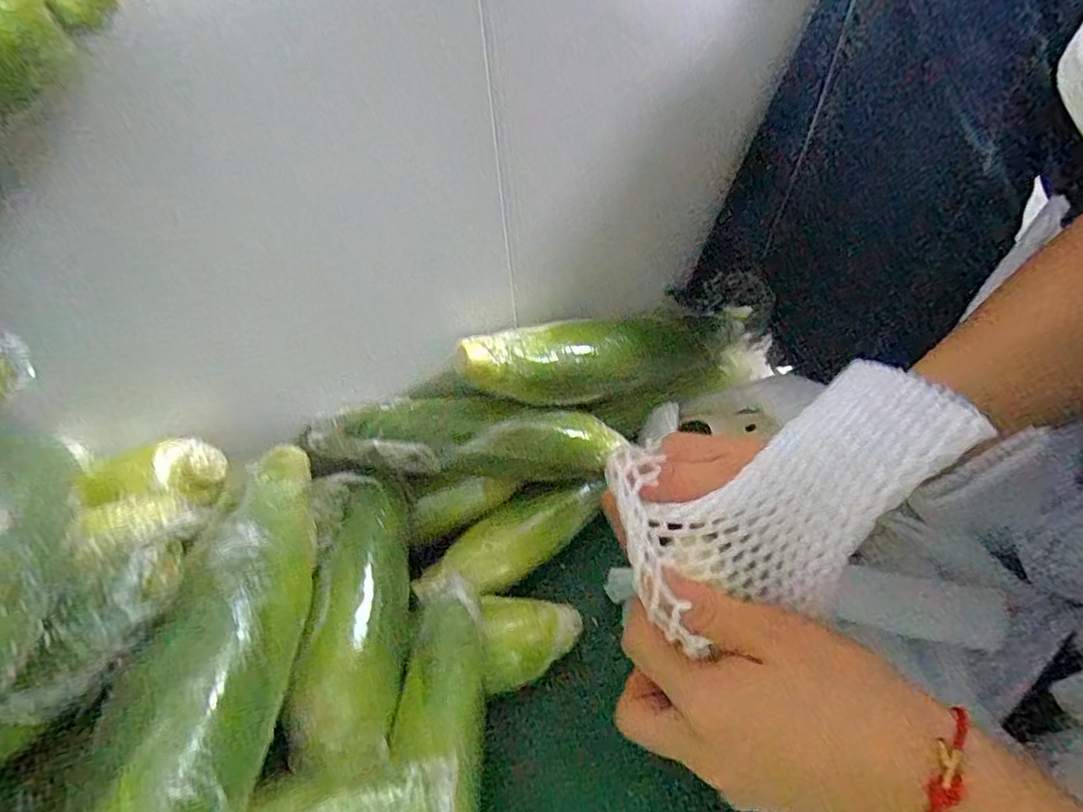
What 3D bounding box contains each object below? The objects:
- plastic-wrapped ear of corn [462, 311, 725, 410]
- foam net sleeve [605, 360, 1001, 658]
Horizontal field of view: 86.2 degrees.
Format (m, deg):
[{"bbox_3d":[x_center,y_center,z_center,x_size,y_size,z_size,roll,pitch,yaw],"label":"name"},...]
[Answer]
[{"bbox_3d":[0.040,-0.043,0.438,0.197,0.064,0.041,-16,52,-11],"label":"plastic-wrapped ear of corn"},{"bbox_3d":[0.094,0.030,0.231,0.123,0.041,0.070,-35,48,21],"label":"foam net sleeve"}]

